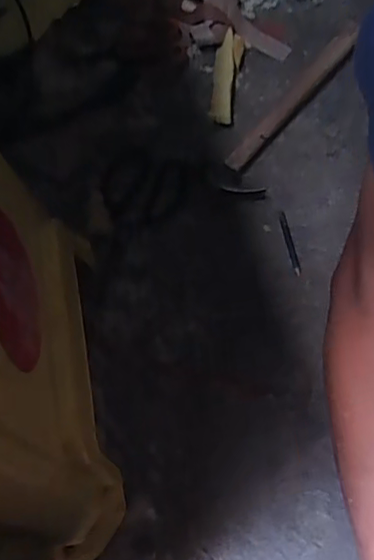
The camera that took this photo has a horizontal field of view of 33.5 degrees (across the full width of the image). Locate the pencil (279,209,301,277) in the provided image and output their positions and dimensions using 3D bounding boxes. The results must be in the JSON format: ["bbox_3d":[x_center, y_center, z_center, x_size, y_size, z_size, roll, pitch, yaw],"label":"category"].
[{"bbox_3d":[0.124,-0.045,0.750,0.009,0.006,0.084,-11,68,-4],"label":"pencil"}]

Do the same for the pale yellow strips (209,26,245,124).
[{"bbox_3d":[0.052,-0.273,0.829,0.033,0.010,0.132,9,80,4],"label":"pale yellow strips"}]

